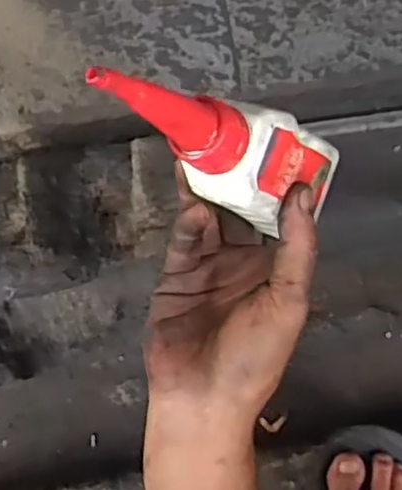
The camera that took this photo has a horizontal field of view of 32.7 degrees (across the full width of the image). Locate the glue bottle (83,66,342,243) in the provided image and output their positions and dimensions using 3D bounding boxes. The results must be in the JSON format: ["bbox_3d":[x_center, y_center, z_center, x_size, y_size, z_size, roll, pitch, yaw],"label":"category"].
[{"bbox_3d":[0.014,-0.037,0.300,0.034,0.185,0.047,-3,81,35],"label":"glue bottle"}]

